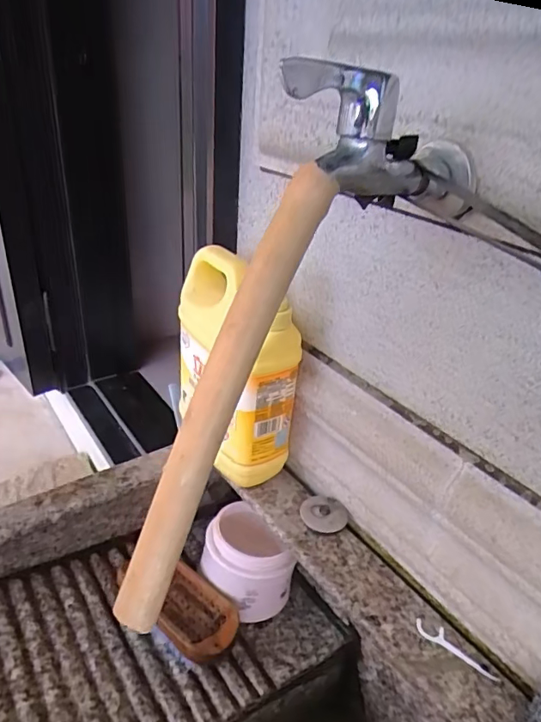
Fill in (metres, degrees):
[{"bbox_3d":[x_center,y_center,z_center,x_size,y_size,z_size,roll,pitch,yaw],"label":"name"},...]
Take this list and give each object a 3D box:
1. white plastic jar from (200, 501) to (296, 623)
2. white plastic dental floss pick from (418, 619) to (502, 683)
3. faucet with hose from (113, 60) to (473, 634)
[{"bbox_3d":[-0.026,0.211,0.534,0.085,0.078,0.091,-1,30,-10],"label":"white plastic jar"},{"bbox_3d":[0.147,0.226,0.406,0.067,0.004,0.017,22,34,29],"label":"white plastic dental floss pick"},{"bbox_3d":[0.007,-0.005,0.269,0.054,0.315,0.117,27,-5,34],"label":"faucet with hose"}]

